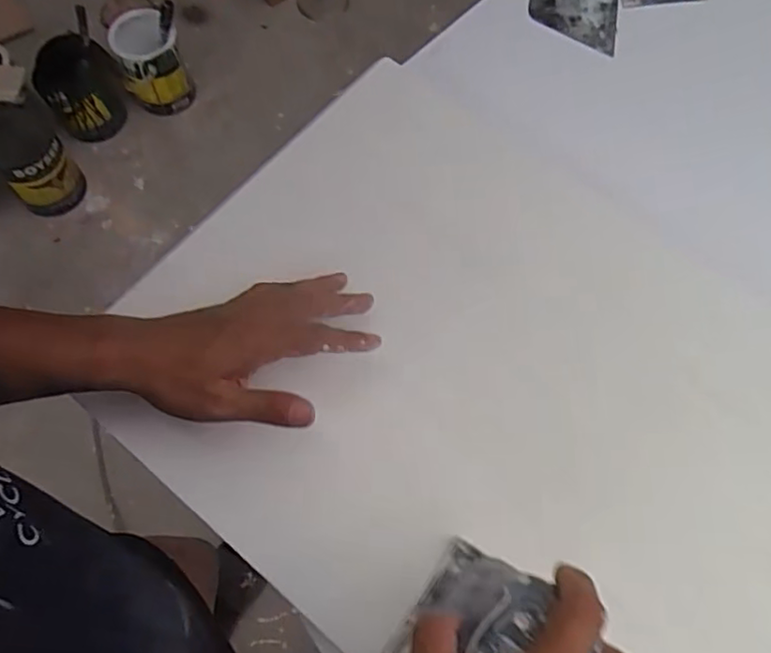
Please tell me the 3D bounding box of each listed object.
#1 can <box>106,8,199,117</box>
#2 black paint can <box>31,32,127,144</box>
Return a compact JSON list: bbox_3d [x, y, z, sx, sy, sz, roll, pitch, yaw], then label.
[{"bbox_3d":[-0.583,-0.659,1.567,0.152,0.201,0.150,0,70,1],"label":"can"},{"bbox_3d":[-0.732,-0.574,1.539,0.178,0.214,0.166,-23,71,-10],"label":"black paint can"}]

